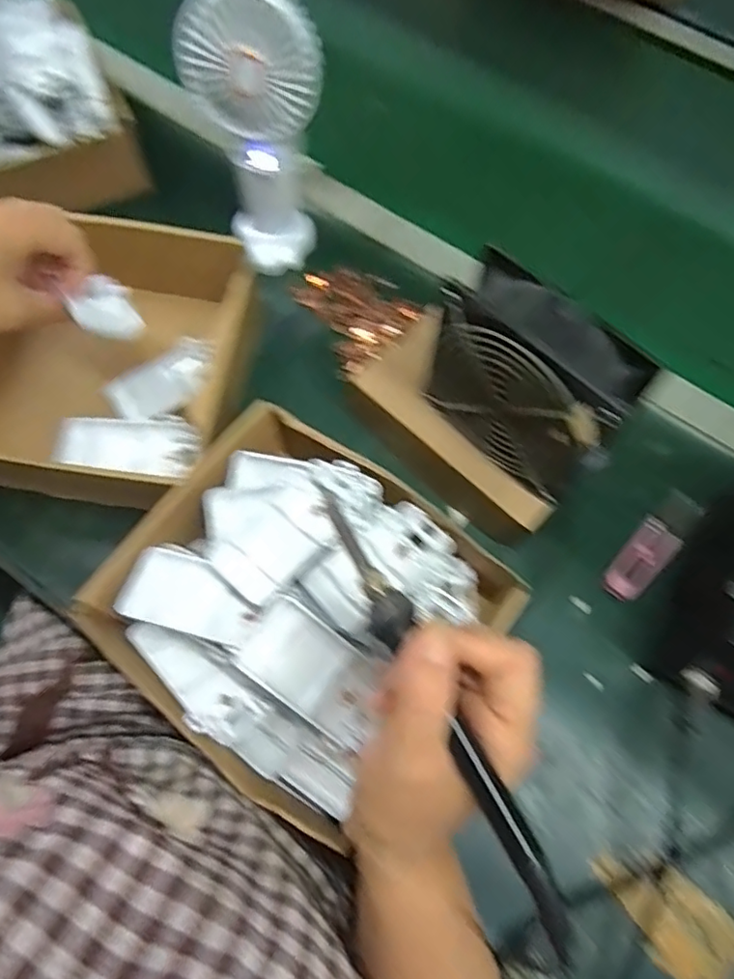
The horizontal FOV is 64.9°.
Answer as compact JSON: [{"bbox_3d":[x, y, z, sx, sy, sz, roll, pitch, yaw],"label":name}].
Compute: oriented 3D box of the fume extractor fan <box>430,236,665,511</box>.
[{"bbox_3d":[0.093,-0.063,0.347,0.119,0.112,0.045,42,73,12],"label":"fume extractor fan"}]

